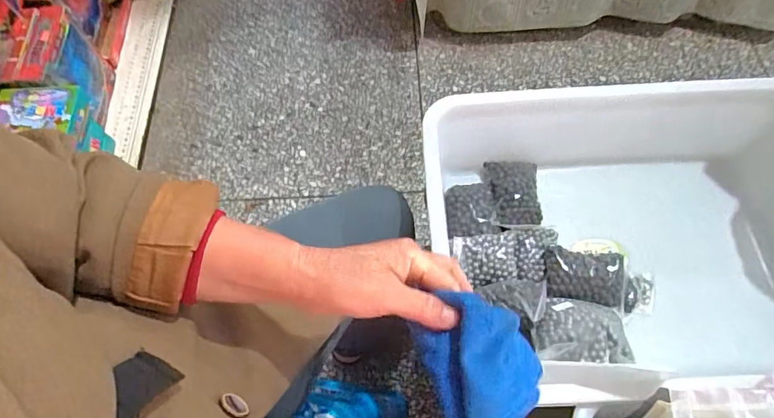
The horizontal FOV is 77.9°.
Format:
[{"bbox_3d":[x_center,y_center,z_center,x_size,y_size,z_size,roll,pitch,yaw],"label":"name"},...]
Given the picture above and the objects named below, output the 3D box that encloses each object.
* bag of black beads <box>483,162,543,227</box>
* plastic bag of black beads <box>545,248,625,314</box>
[{"bbox_3d":[0.170,-0.021,0.639,0.067,0.027,0.105,1,64,2],"label":"bag of black beads"},{"bbox_3d":[0.238,0.081,0.571,0.097,0.031,0.062,3,64,3],"label":"plastic bag of black beads"}]

